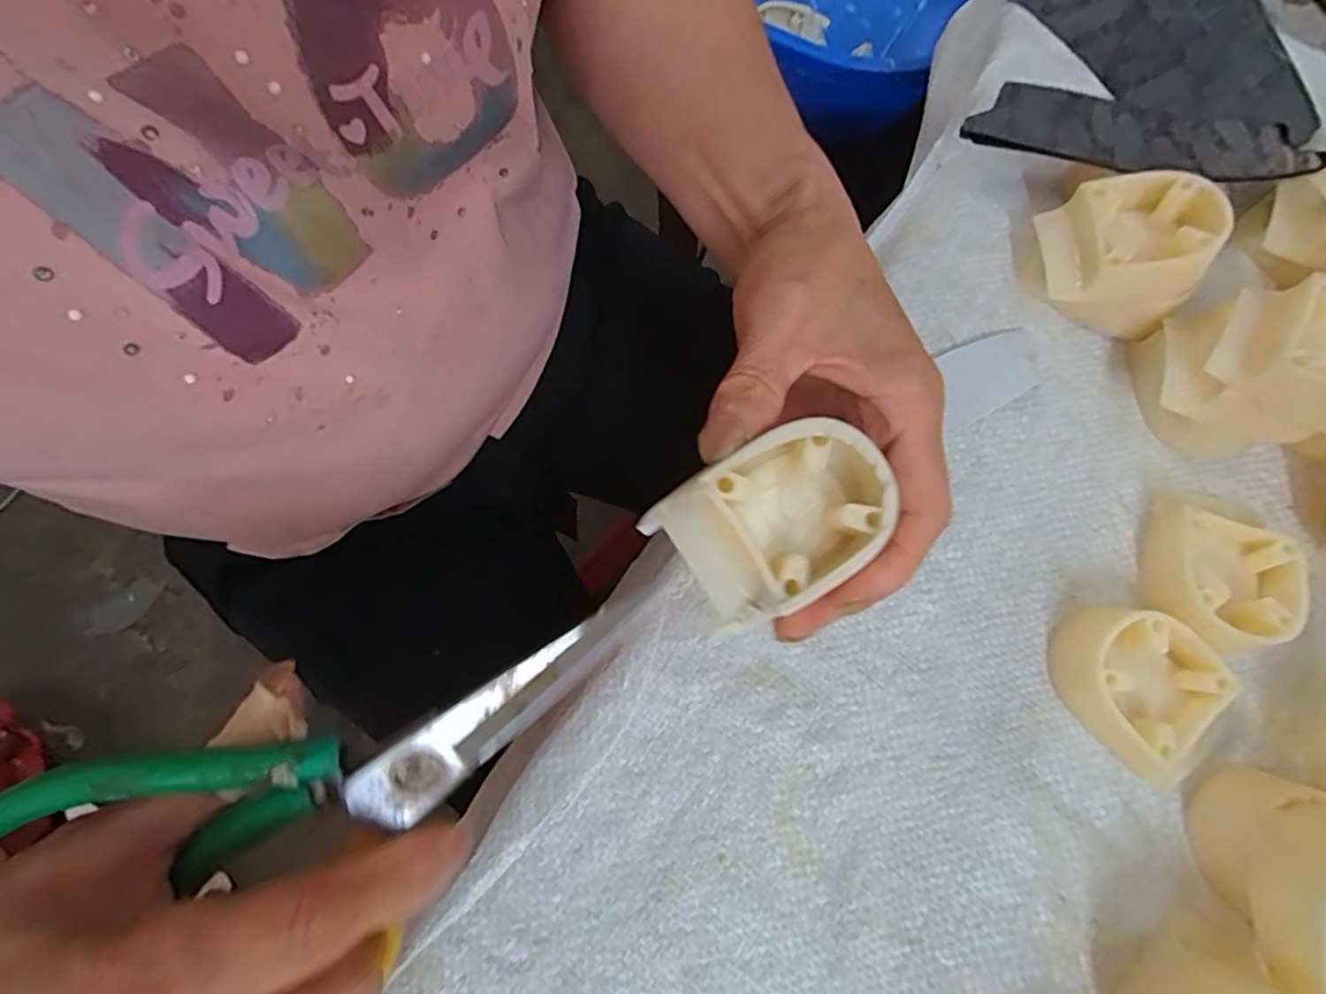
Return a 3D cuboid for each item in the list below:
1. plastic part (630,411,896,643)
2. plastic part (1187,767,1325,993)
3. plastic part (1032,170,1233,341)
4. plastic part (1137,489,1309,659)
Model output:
[{"bbox_3d":[0.033,0.007,0.185,0.060,0.022,0.045,-32,79,-9],"label":"plastic part"},{"bbox_3d":[0.216,0.126,0.210,0.049,0.042,0.063,-4,75,-2],"label":"plastic part"},{"bbox_3d":[0.188,-0.102,0.266,0.055,0.044,0.052,3,75,0],"label":"plastic part"},{"bbox_3d":[0.216,0.030,0.246,0.047,0.024,0.057,17,75,5],"label":"plastic part"}]

